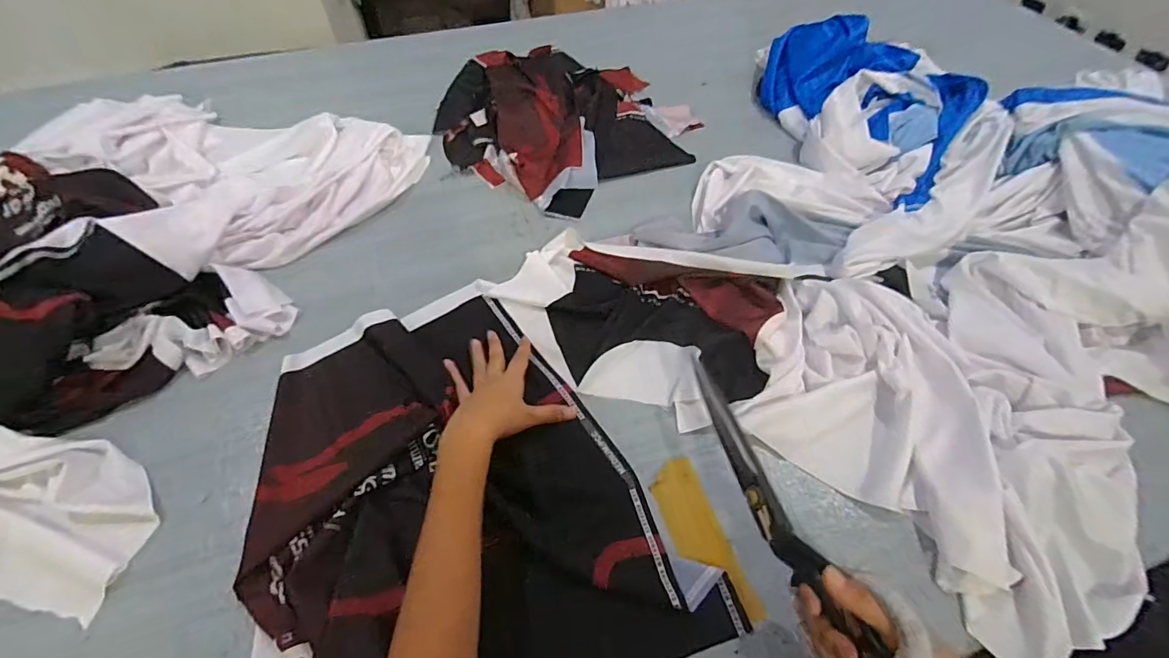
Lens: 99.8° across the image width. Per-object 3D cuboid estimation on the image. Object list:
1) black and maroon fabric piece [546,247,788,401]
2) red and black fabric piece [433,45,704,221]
[{"bbox_3d":[0.089,-0.010,0.570,0.256,0.035,0.182,13,54,9],"label":"black and maroon fabric piece"},{"bbox_3d":[-0.026,-0.353,0.805,0.384,0.065,0.362,0,53,0],"label":"red and black fabric piece"}]

